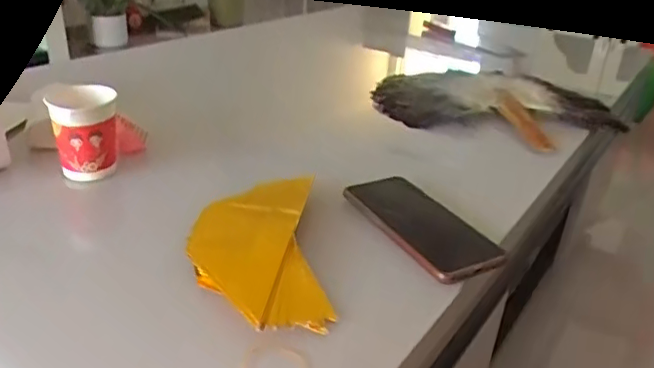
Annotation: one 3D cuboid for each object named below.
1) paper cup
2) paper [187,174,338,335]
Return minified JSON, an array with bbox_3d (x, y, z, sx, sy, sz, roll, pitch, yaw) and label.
[{"bbox_3d":[-0.248,-0.053,0.582,0.061,0.084,0.064,4,29,-2],"label":"paper cup"},{"bbox_3d":[-0.057,0.053,0.467,0.105,0.026,0.181,-1,29,-10],"label":"paper"}]

